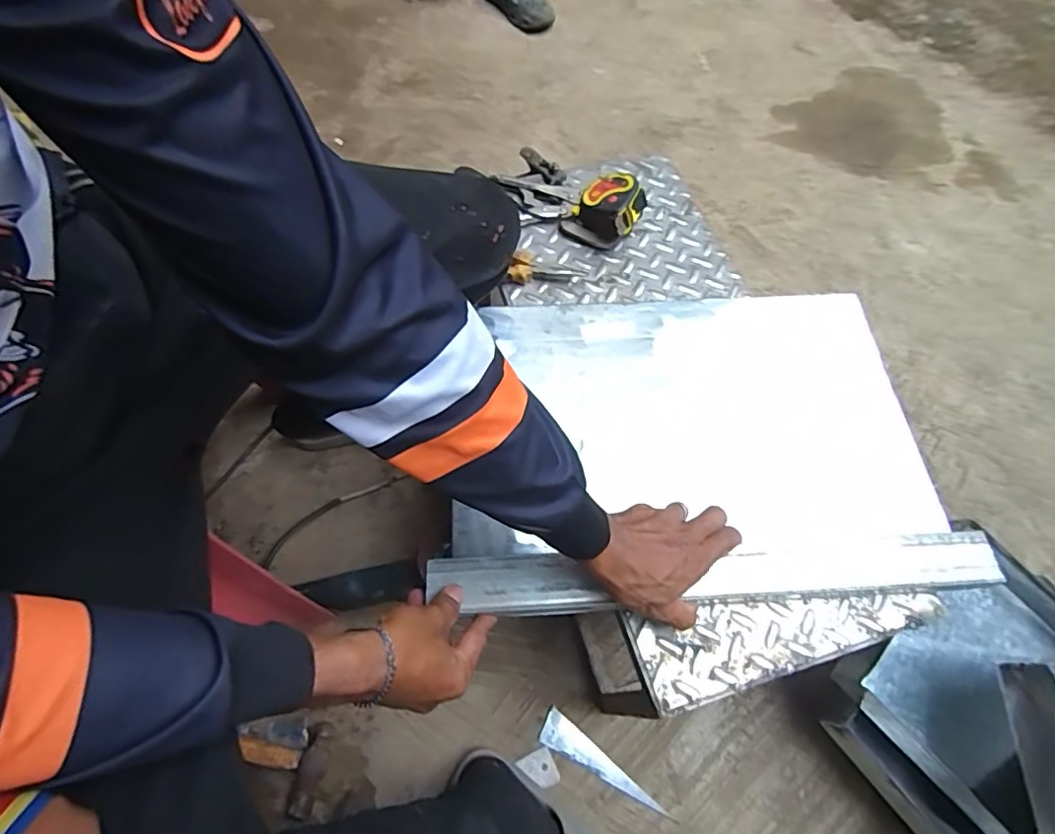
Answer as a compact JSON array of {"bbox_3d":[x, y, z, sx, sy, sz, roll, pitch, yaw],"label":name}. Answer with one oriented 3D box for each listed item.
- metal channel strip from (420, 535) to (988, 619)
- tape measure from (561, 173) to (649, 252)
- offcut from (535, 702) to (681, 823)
[{"bbox_3d":[0.171,0.148,0.519,0.518,0.031,0.051,-1,64,-2],"label":"metal channel strip"},{"bbox_3d":[0.101,-0.270,0.714,0.088,0.060,0.088,26,66,10],"label":"tape measure"},{"bbox_3d":[0.098,0.453,0.714,0.186,0.011,0.039,33,67,13],"label":"offcut"}]

